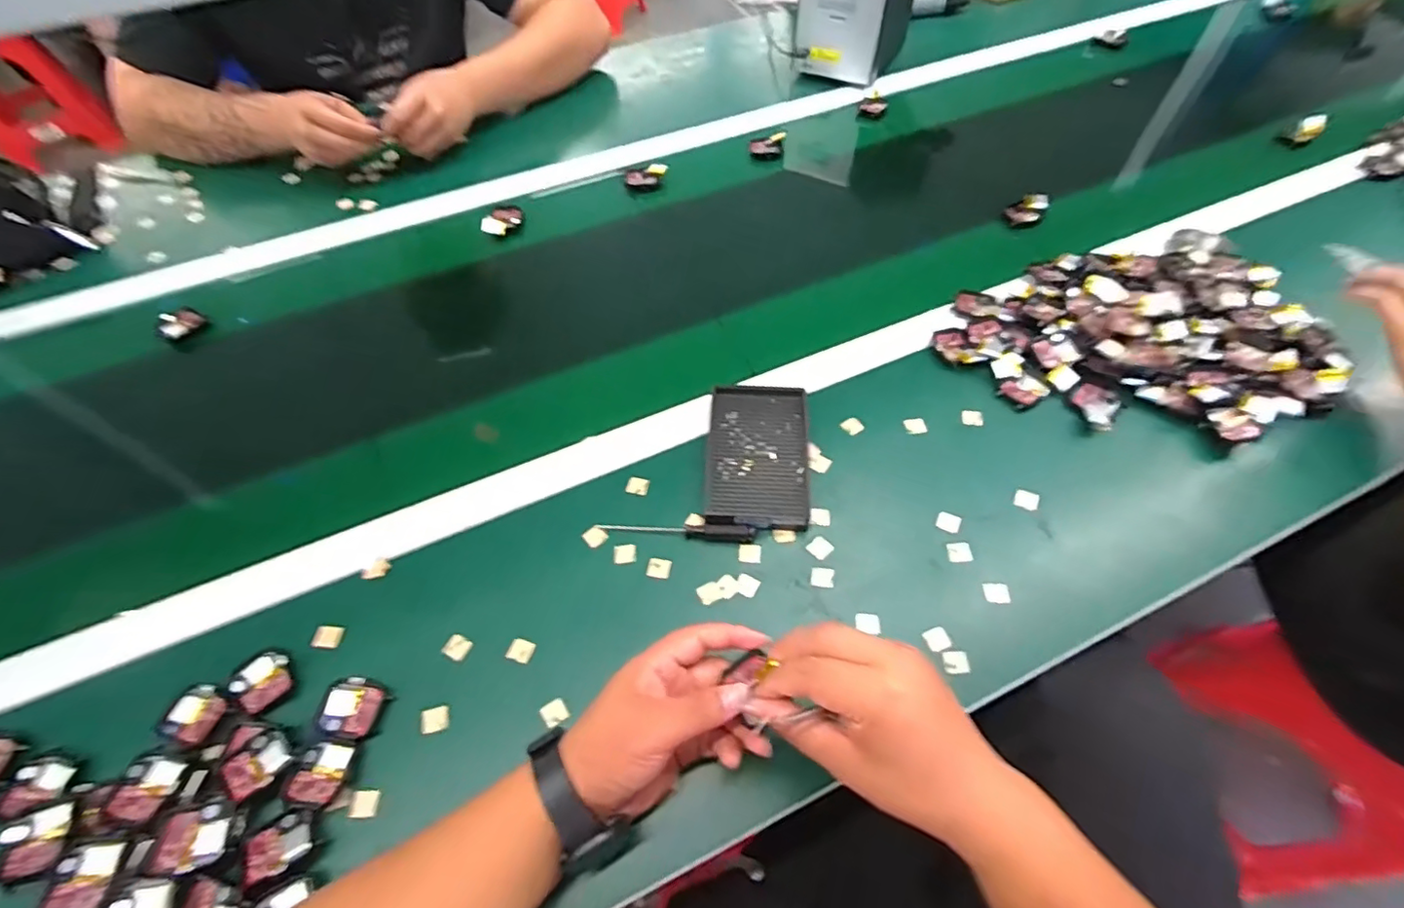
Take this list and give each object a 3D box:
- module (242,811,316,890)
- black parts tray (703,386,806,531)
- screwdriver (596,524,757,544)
[{"bbox_3d":[-0.273,0.253,0.383,0.038,0.013,0.037,-29,62,-16],"label":"module"},{"bbox_3d":[0.050,0.001,0.536,0.087,0.023,0.139,3,58,3],"label":"black parts tray"},{"bbox_3d":[-0.022,0.063,0.505,0.132,0.009,0.012,5,58,5],"label":"screwdriver"}]

